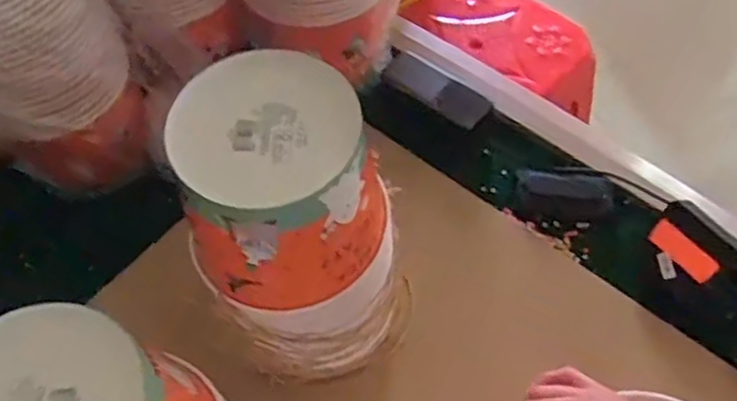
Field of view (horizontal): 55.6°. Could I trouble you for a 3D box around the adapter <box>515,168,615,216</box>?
[{"bbox_3d":[0.210,-0.009,0.753,0.098,0.027,0.044,7,59,8],"label":"adapter"}]

